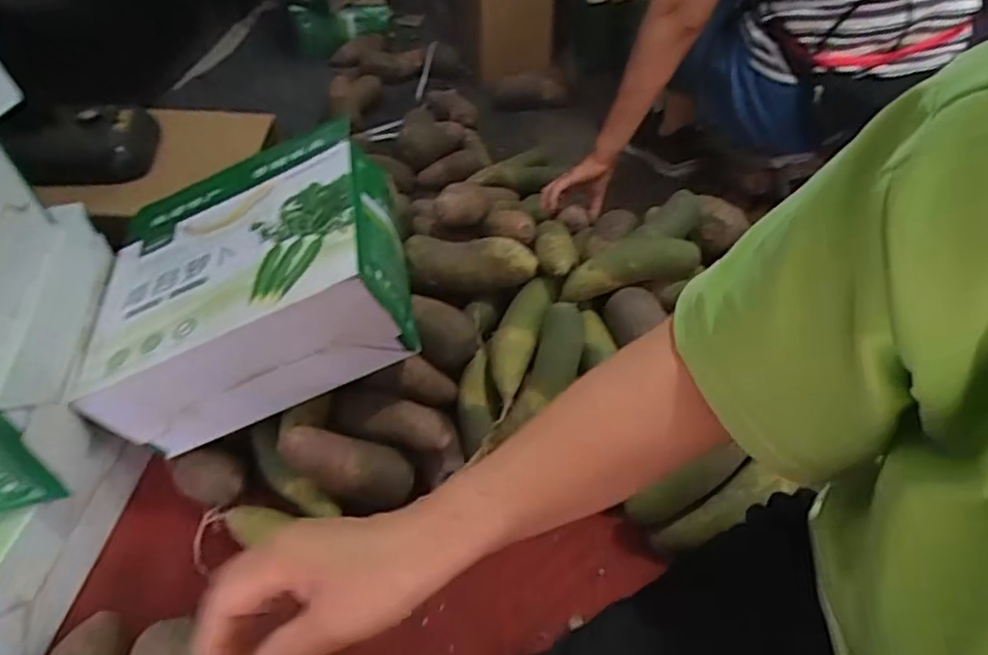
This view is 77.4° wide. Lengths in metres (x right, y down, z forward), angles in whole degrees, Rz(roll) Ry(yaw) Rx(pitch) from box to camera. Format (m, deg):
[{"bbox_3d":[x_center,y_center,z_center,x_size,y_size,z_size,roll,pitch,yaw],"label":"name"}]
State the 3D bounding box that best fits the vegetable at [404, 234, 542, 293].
[{"bbox_3d":[-0.030,-0.092,0.847,0.172,0.059,0.052,-1,45,-1],"label":"vegetable"}]

